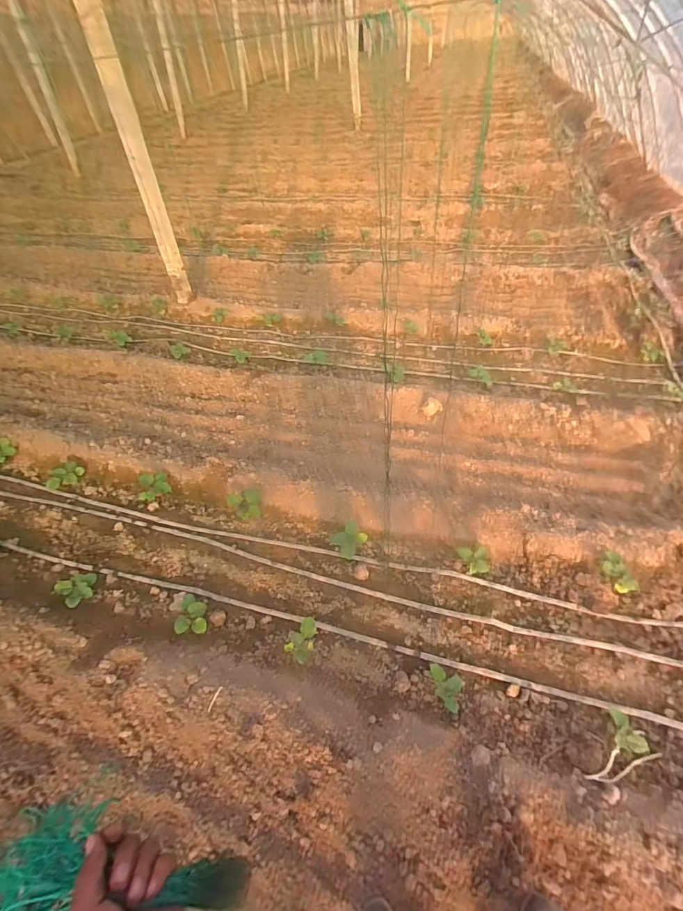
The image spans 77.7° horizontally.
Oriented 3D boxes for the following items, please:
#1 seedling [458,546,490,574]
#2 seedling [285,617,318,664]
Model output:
[{"bbox_3d":[0.560,0.442,1.799,0.134,0.082,0.115,7,48,12],"label":"seedling"},{"bbox_3d":[-0.152,0.699,1.624,0.104,0.084,0.149,17,50,21],"label":"seedling"}]

